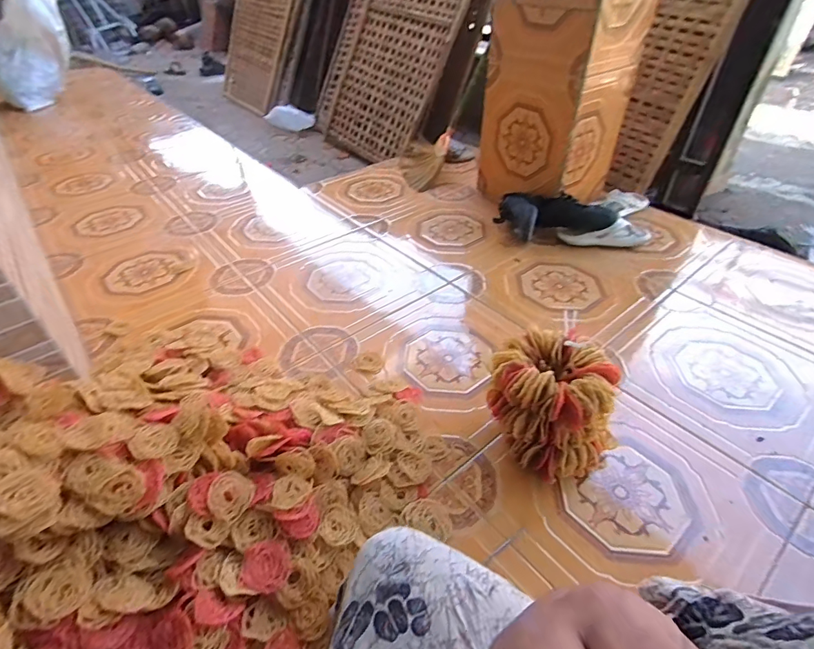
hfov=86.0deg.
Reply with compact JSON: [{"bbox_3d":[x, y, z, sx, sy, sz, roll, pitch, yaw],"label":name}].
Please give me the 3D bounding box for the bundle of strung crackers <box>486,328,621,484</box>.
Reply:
[{"bbox_3d":[0.230,0.127,0.702,0.152,0.175,0.178,-27,46,-28],"label":"bundle of strung crackers"}]

